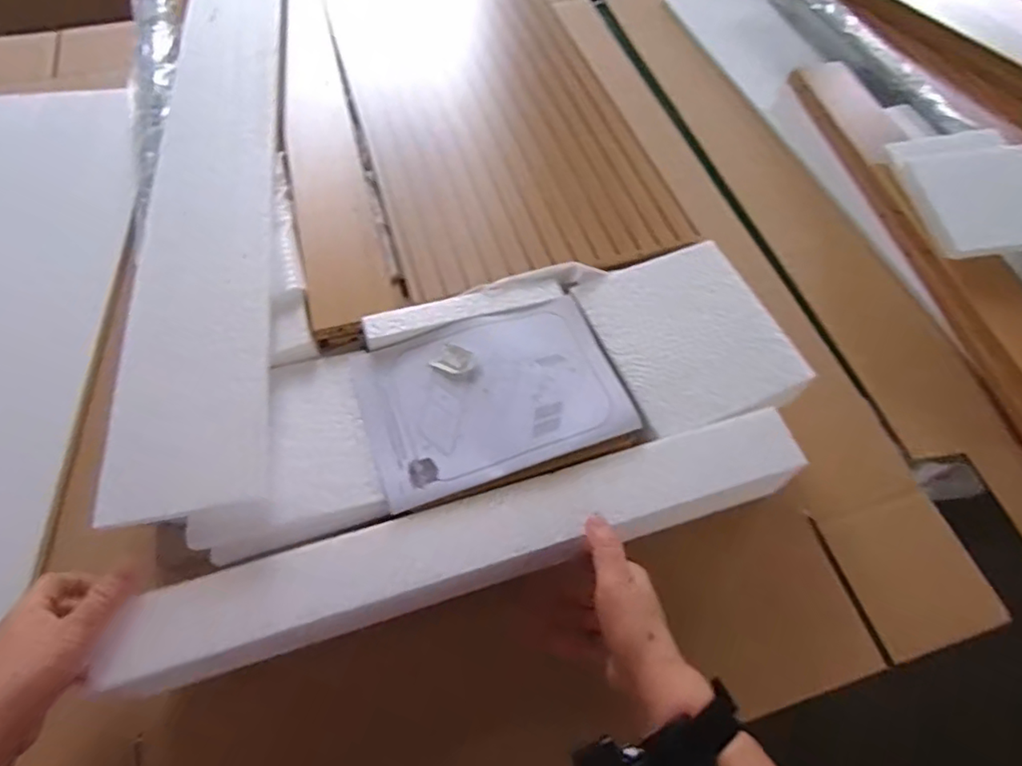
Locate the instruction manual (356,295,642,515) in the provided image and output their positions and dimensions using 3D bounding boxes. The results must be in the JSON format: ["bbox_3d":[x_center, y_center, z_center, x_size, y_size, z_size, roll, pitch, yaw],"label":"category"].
[{"bbox_3d":[-0.018,0.006,0.514,0.213,0.010,0.155,-16,62,-10],"label":"instruction manual"}]

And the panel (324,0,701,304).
[{"bbox_3d":[-0.041,-0.377,0.745,0.306,0.017,0.655,-15,62,-9],"label":"panel"}]

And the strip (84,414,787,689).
[{"bbox_3d":[-0.024,0.119,0.458,0.532,0.017,0.065,-15,62,-8],"label":"strip"}]

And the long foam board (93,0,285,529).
[{"bbox_3d":[-0.330,-0.257,0.655,0.133,0.038,0.782,-8,61,-6],"label":"long foam board"}]

